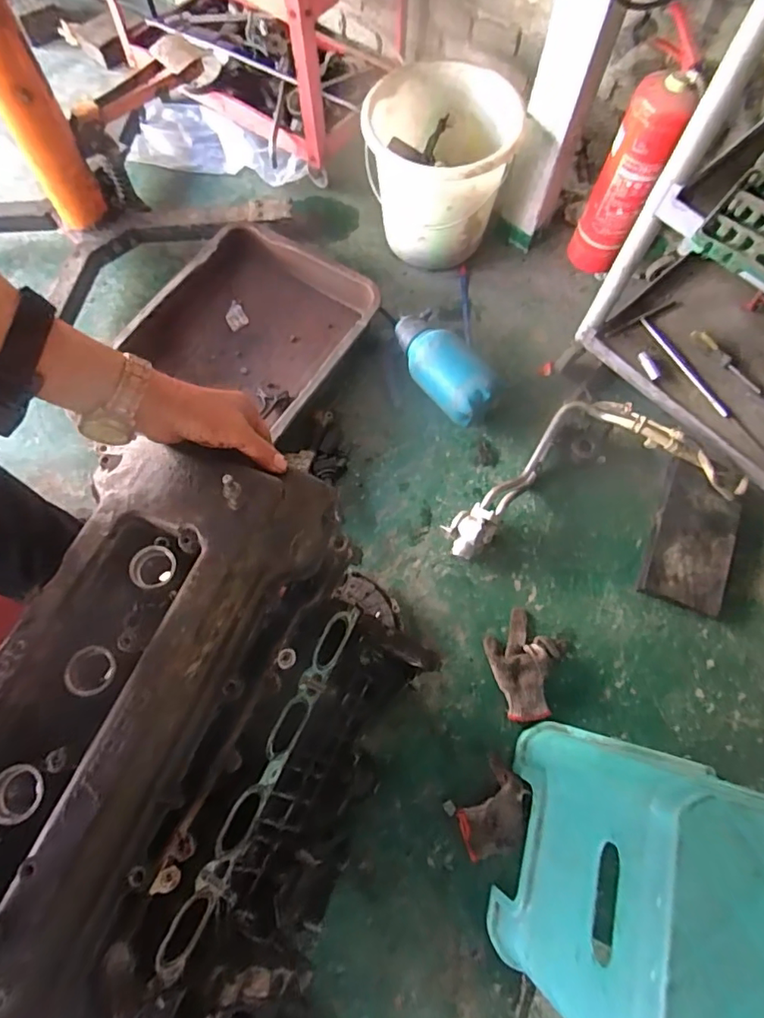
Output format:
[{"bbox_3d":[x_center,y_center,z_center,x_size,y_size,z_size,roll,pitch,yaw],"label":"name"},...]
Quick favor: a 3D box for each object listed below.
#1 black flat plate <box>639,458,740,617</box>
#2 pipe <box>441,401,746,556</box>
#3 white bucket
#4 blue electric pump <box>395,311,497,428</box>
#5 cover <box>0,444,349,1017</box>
[{"bbox_3d":[0.626,0.052,1.061,0.137,0.035,0.293,15,75,29],"label":"black flat plate"},{"bbox_3d":[0.409,-0.092,1.070,0.595,0.082,0.252,-11,71,-3],"label":"pipe"},{"bbox_3d":[0.132,-0.778,1.215,0.311,0.278,0.311,0,70,-1],"label":"white bucket"},{"bbox_3d":[0.133,-0.319,1.148,0.113,0.108,0.279,-37,74,-11],"label":"blue electric pump"},{"bbox_3d":[-0.201,0.160,0.414,0.190,0.119,0.431,19,70,8],"label":"cover"}]

